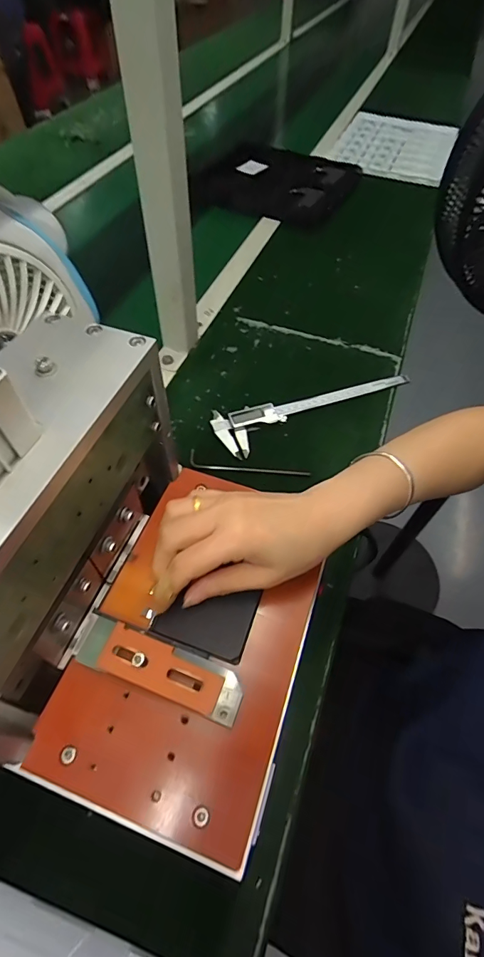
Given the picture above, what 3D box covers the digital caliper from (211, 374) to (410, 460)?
[{"bbox_3d":[0.102,-0.096,0.559,0.286,0.011,0.072,-19,58,-15],"label":"digital caliper"}]

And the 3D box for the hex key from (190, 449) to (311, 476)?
[{"bbox_3d":[0.008,-0.012,0.502,0.146,0.004,0.023,11,55,6],"label":"hex key"}]

